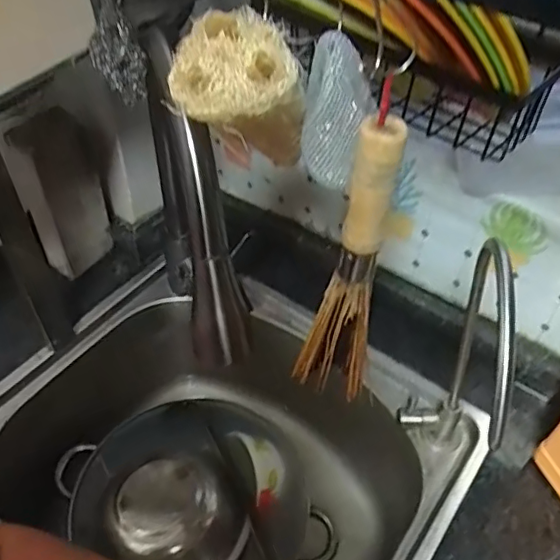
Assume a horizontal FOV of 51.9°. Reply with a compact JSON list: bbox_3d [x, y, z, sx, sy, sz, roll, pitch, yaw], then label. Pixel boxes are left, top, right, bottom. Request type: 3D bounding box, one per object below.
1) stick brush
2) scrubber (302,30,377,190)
[{"bbox_3d":[0.051,-0.008,0.422,0.051,0.253,0.043,20,49,16],"label":"stick brush"},{"bbox_3d":[0.037,-0.107,0.365,0.040,0.089,0.040,8,47,5],"label":"scrubber"}]

